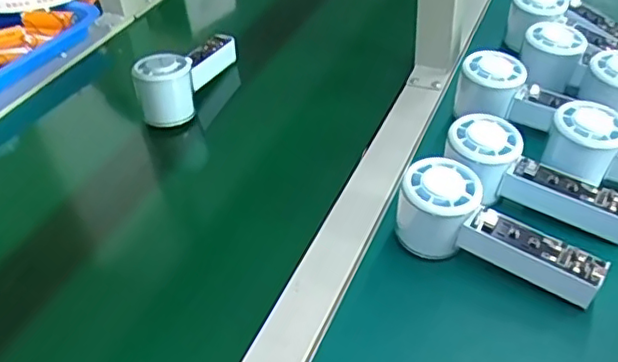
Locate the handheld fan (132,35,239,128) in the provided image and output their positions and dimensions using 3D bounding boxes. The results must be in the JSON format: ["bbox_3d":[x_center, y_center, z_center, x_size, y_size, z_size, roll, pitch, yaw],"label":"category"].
[{"bbox_3d":[-0.127,-0.121,0.656,0.048,0.058,0.151,15,44,21],"label":"handheld fan"}]

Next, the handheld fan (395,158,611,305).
[{"bbox_3d":[0.139,0.042,0.456,0.152,0.061,0.052,27,47,13],"label":"handheld fan"}]

